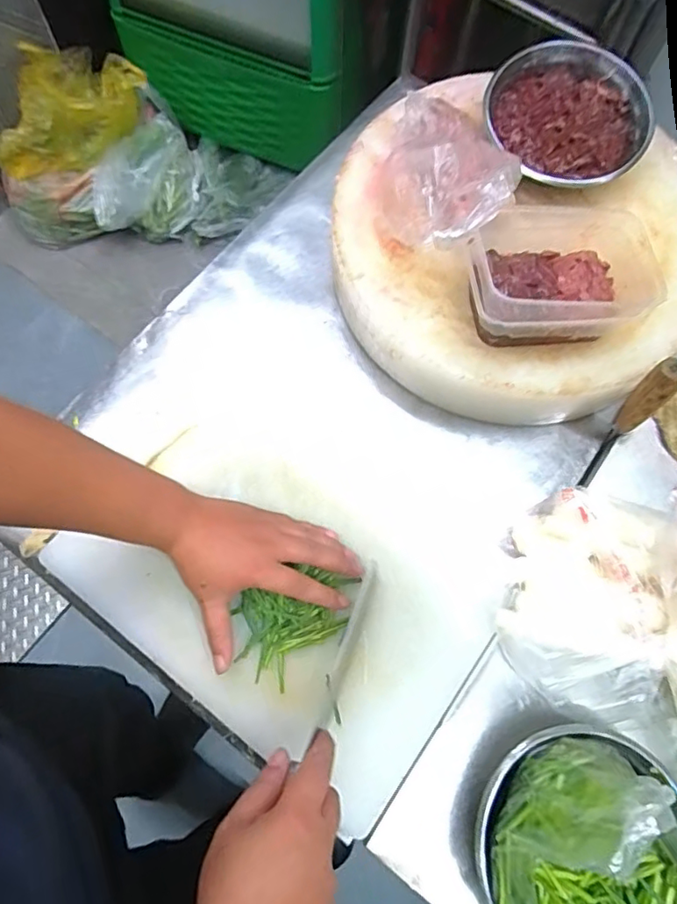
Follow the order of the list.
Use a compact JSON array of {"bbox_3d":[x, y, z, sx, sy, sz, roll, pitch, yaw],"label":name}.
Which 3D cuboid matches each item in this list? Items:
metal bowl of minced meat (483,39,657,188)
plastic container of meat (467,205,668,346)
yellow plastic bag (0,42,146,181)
[{"bbox_3d":[0.249,-0.370,0.615,0.171,0.047,0.174,-31,75,-11],"label":"metal bowl of minced meat"},{"bbox_3d":[0.213,-0.170,0.547,0.172,0.065,0.125,0,71,-2],"label":"plastic container of meat"},{"bbox_3d":[-0.660,-0.817,1.377,0.399,0.264,0.106,-31,75,-11],"label":"yellow plastic bag"}]

